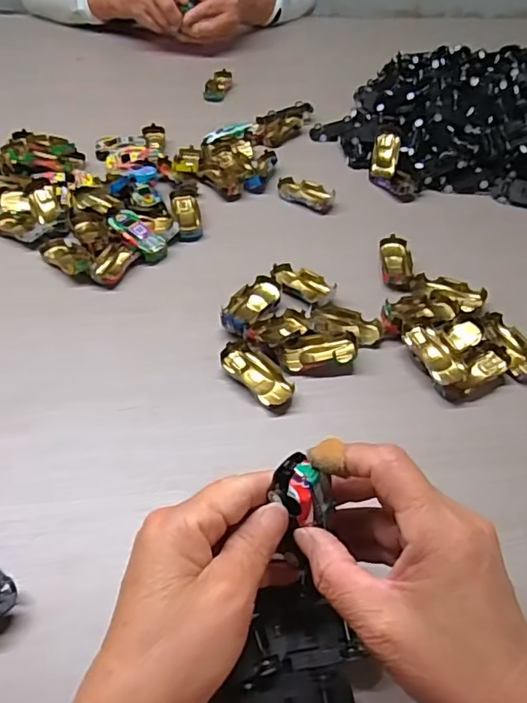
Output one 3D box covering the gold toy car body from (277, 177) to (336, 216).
[{"bbox_3d":[0.046,-0.171,0.598,0.068,0.015,0.036,27,53,18],"label":"gold toy car body"}]

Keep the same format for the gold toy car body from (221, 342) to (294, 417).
[{"bbox_3d":[-0.003,0.018,0.427,0.028,0.014,0.066,-35,60,-29],"label":"gold toy car body"}]

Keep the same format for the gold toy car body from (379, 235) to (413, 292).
[{"bbox_3d":[0.128,-0.085,0.528,0.028,0.013,0.069,5,49,0],"label":"gold toy car body"}]

